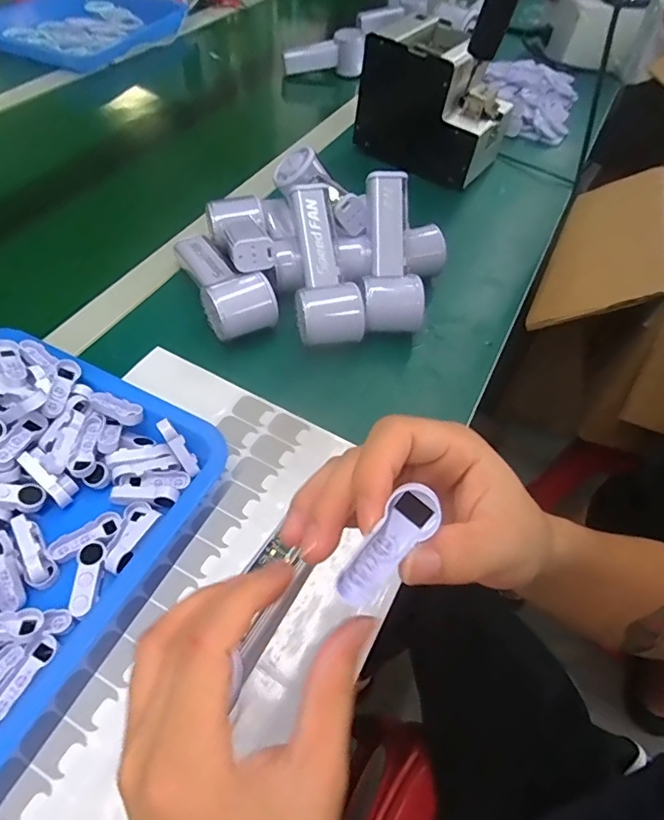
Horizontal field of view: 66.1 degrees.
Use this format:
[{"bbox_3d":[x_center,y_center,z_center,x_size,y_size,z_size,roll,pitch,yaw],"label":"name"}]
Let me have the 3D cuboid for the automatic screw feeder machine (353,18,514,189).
[{"bbox_3d":[0.145,-0.425,0.696,0.187,0.132,0.122,31,56,17],"label":"automatic screw feeder machine"}]

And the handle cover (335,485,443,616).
[{"bbox_3d":[0.021,0.051,0.187,0.018,0.004,0.048,35,94,20],"label":"handle cover"}]

